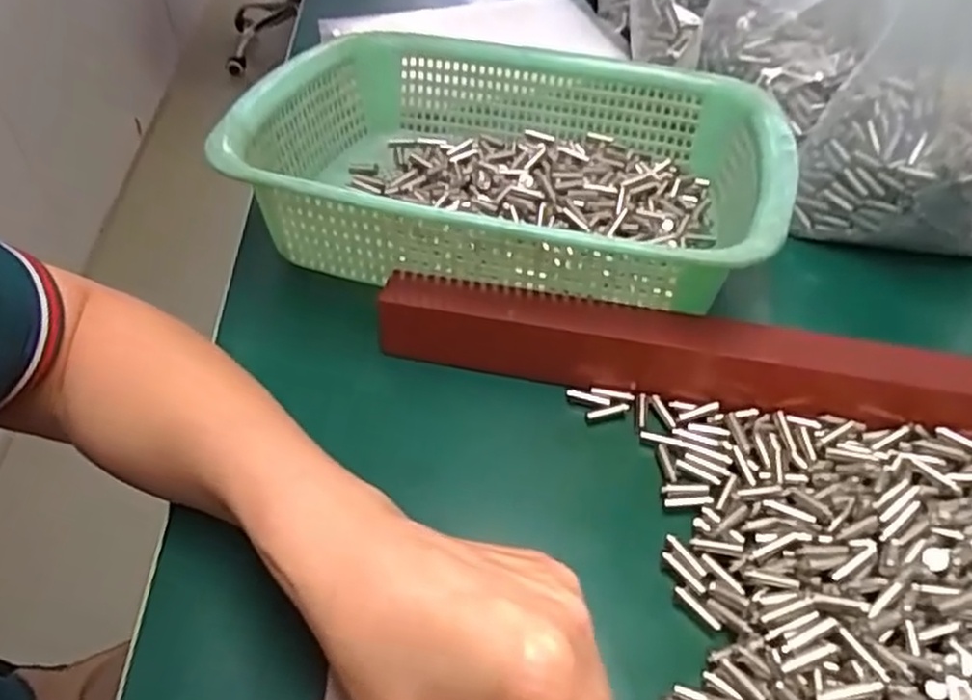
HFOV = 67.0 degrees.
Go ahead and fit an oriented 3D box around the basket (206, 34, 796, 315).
[{"bbox_3d":[0.019,-0.111,0.439,0.294,0.082,0.223,9,46,11],"label":"basket"}]

